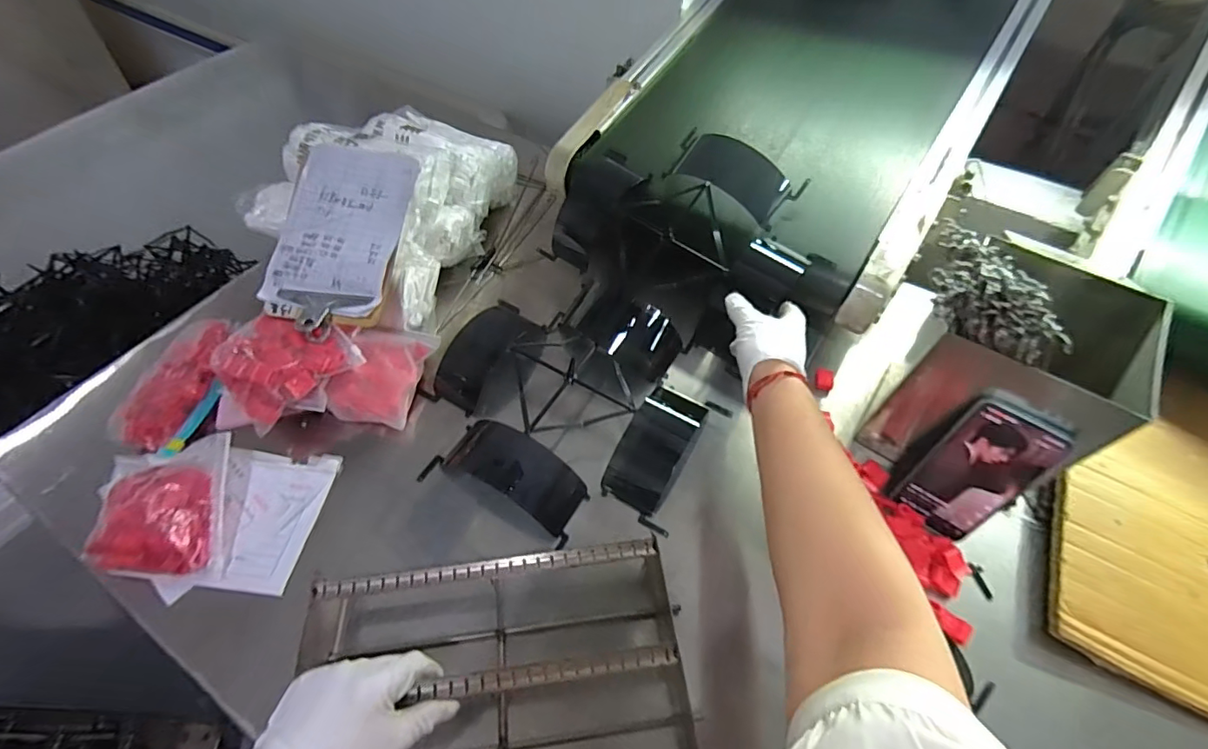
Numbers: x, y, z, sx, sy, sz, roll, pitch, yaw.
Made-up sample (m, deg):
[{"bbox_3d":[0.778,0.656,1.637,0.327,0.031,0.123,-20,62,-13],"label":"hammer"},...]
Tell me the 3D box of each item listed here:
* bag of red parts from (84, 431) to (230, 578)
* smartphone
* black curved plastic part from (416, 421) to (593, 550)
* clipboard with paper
[{"bbox_3d":[-0.437,0.132,0.515,0.125,0.052,0.133,-2,55,-2],"label":"bag of red parts"},{"bbox_3d":[0.354,0.092,0.488,0.077,0.159,0.015,33,44,21],"label":"smartphone"},{"bbox_3d":[-0.100,0.111,0.566,0.169,0.030,0.088,25,59,16],"label":"black curved plastic part"},{"bbox_3d":[-0.315,-0.164,0.608,0.149,0.022,0.238,11,75,4],"label":"clipboard with paper"}]

